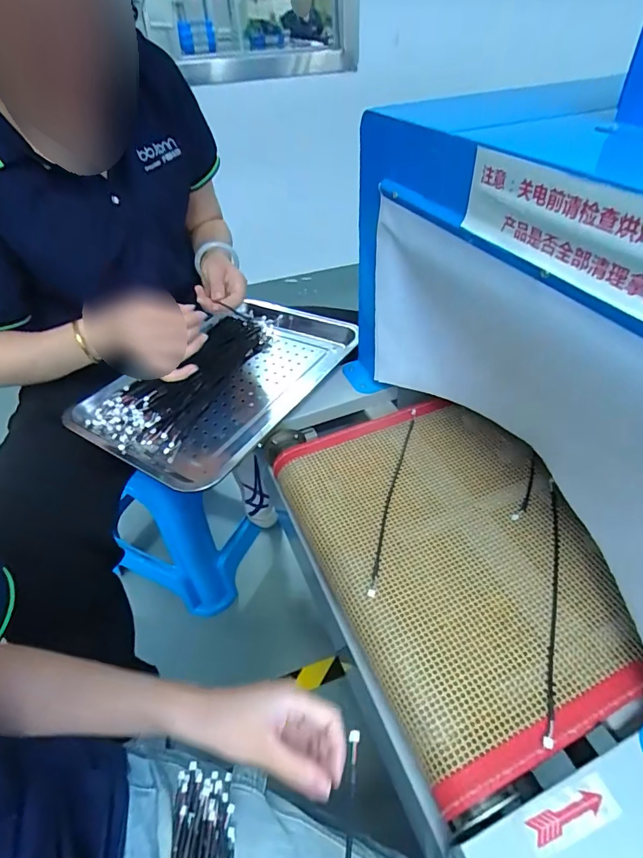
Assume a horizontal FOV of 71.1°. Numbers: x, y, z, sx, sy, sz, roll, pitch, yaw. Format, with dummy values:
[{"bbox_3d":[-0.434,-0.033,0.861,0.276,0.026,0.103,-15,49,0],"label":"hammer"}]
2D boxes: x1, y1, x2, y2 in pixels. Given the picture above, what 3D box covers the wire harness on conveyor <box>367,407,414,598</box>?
[{"bbox_3d":[0.087,0.069,0.532,0.012,0.014,0.278,10,46,15],"label":"wire harness on conveyor"}]

